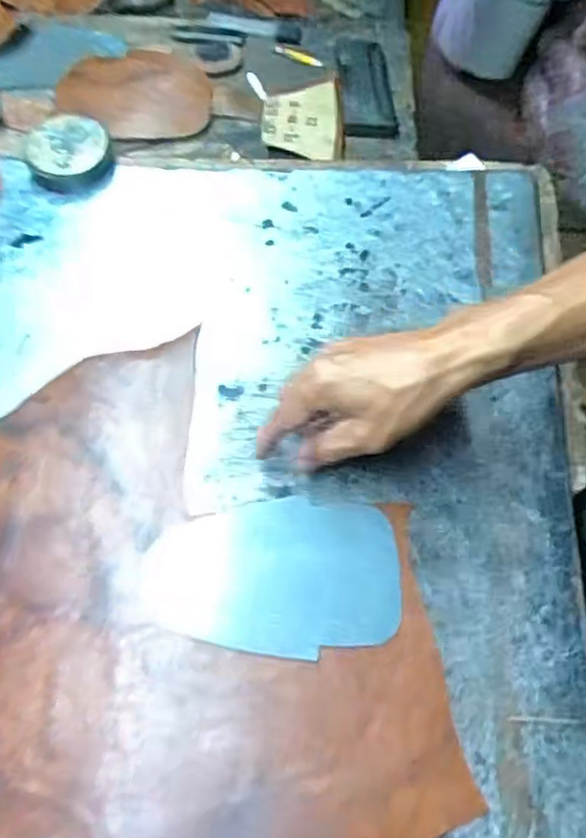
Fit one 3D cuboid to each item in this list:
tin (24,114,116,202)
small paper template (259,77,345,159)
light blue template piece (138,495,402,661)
[{"bbox_3d":[-0.205,-0.242,0.608,0.075,0.033,0.085,-14,62,-8],"label":"tin"},{"bbox_3d":[0.009,-0.305,0.669,0.079,0.009,0.117,0,61,-1],"label":"small paper template"},{"bbox_3d":[-0.013,0.100,0.436,0.163,0.004,0.103,6,61,3],"label":"light blue template piece"}]

